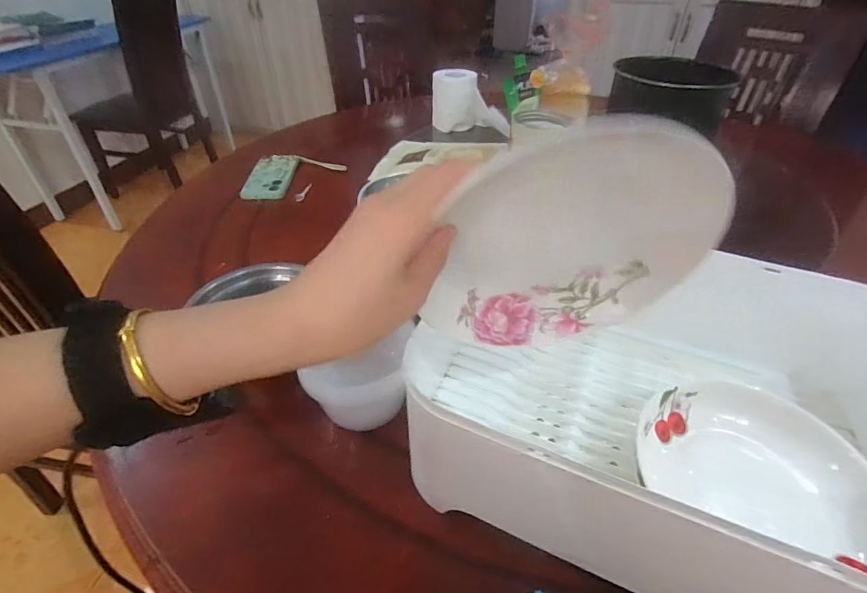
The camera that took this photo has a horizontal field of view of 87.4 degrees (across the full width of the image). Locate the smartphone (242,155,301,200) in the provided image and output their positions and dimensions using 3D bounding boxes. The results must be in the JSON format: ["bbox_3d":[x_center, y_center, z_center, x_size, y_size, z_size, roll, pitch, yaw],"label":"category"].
[{"bbox_3d":[-0.316,-0.238,0.888,0.079,0.013,0.173,6,43,-9],"label":"smartphone"}]

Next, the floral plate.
[{"bbox_3d":[0.091,-0.032,0.300,0.170,0.187,0.031,4,54,-8],"label":"floral plate"}]

